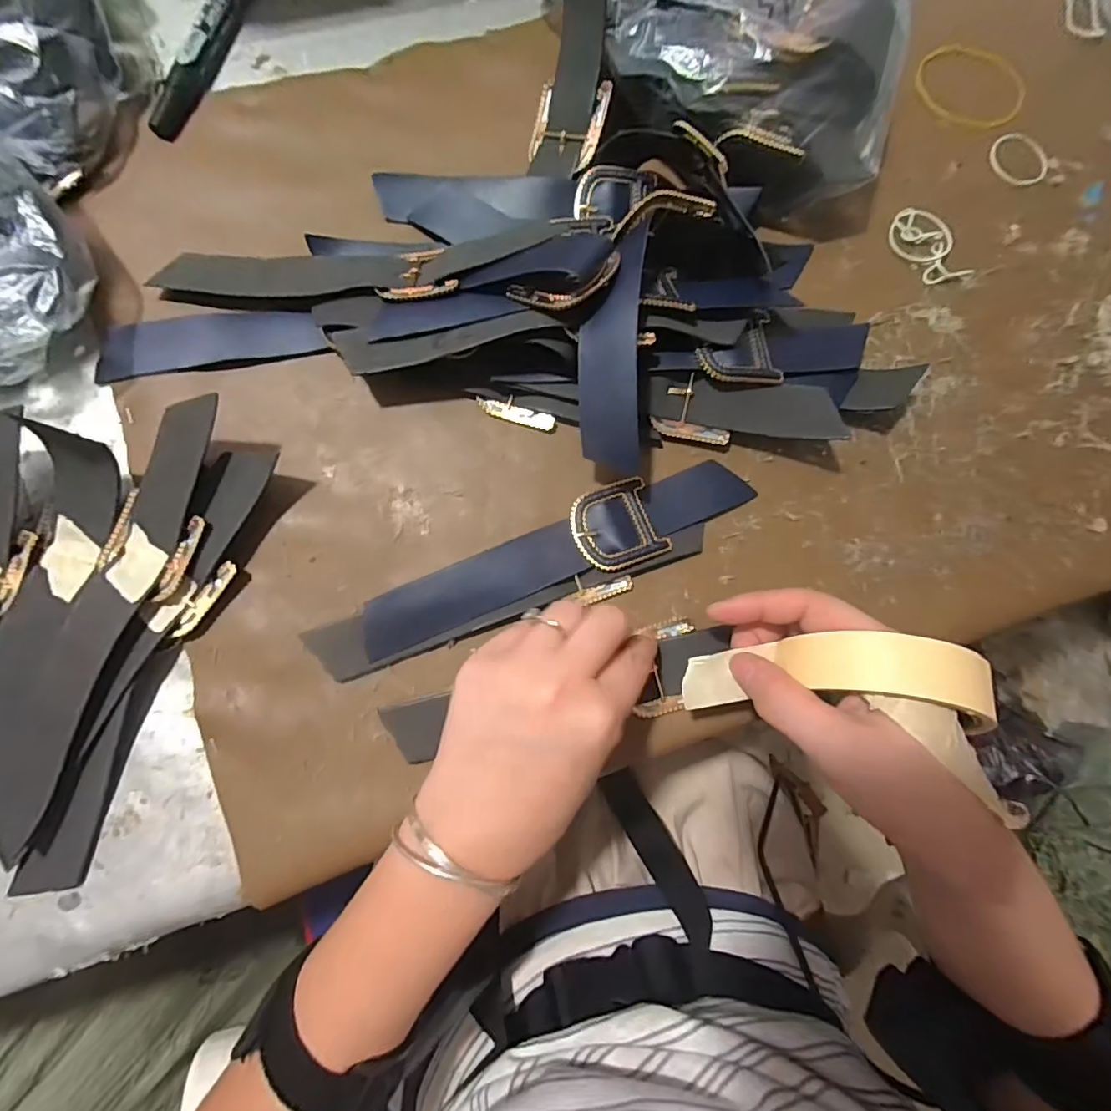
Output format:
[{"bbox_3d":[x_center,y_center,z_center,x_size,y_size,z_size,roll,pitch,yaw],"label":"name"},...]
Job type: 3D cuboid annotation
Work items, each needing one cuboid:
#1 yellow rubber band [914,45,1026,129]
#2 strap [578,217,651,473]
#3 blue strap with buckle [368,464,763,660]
[{"bbox_3d":[0.290,-0.324,0.363,0.080,0.007,0.072,24,81,-1],"label":"yellow rubber band"},{"bbox_3d":[0.029,-0.107,0.263,0.032,0.019,0.120,4,95,-4],"label":"strap"},{"bbox_3d":[0.004,-0.003,0.291,0.225,0.009,0.044,-24,85,-7],"label":"blue strap with buckle"}]

